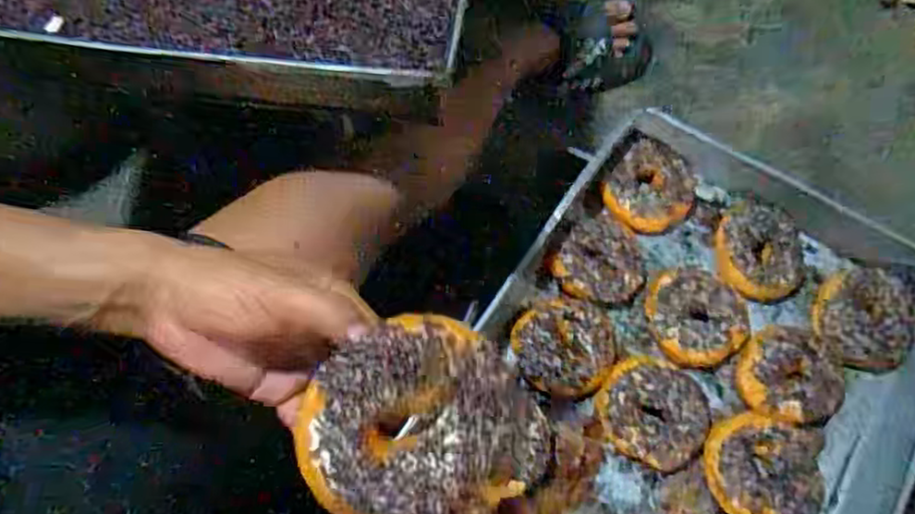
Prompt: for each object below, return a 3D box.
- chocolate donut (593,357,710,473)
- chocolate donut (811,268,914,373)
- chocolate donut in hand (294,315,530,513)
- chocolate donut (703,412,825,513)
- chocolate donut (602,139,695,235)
[{"bbox_3d":[0.186,0.148,0.667,0.095,0.039,0.103,0,68,-1],"label":"chocolate donut"},{"bbox_3d":[0.401,0.055,0.696,0.081,0.037,0.102,18,68,7],"label":"chocolate donut"},{"bbox_3d":[-0.020,0.079,0.335,0.101,0.033,0.097,4,87,-8],"label":"chocolate donut in hand"},{"bbox_3d":[0.280,0.196,0.648,0.108,0.041,0.102,15,68,5],"label":"chocolate donut"},{"bbox_3d":[0.202,-0.073,0.739,0.092,0.029,0.097,0,68,-1],"label":"chocolate donut"}]

